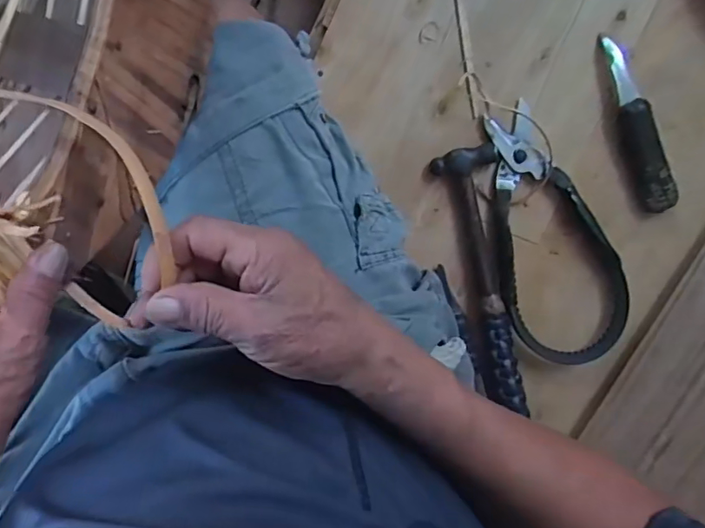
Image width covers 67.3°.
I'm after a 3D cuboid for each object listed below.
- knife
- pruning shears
[{"bbox_3d":[0.229,-0.112,0.426,0.026,0.023,0.143,-20,96,8],"label":"knife"},{"bbox_3d":[0.157,-0.020,0.443,0.099,0.023,0.212,-26,96,8],"label":"pruning shears"}]

